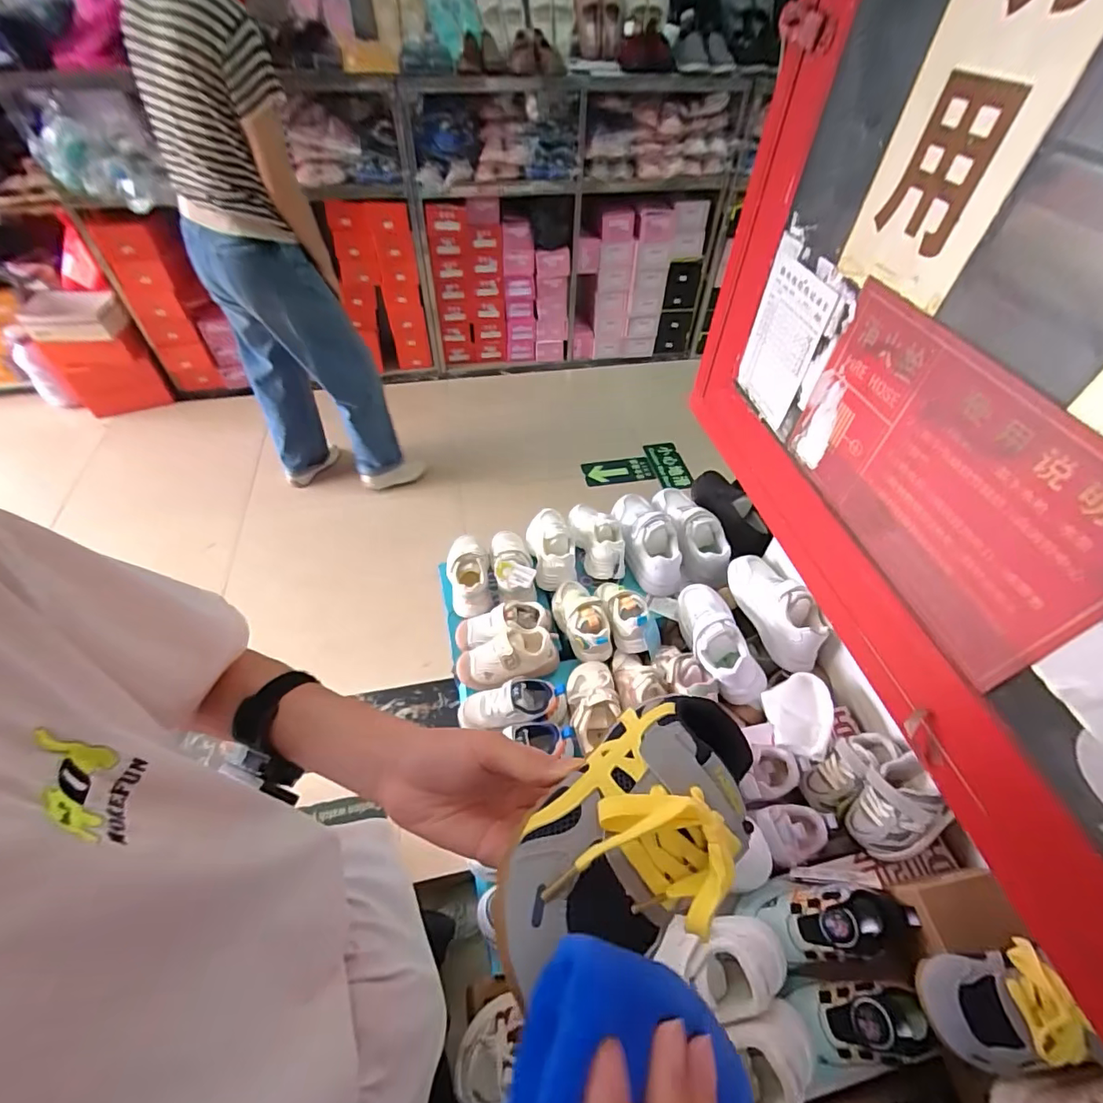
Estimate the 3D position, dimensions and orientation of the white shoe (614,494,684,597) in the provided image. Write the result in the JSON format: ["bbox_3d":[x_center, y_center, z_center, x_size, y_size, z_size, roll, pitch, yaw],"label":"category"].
[{"bbox_3d":[0.185,-0.033,0.993,0.091,0.092,0.222,-3,50,-5],"label":"white shoe"}]

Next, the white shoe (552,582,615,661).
[{"bbox_3d":[0.054,0.116,0.889,0.074,0.065,0.158,-16,53,-15],"label":"white shoe"}]

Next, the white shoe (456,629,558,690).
[{"bbox_3d":[-0.075,0.182,0.848,0.162,0.075,0.090,-14,52,-13],"label":"white shoe"}]

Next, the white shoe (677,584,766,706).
[{"bbox_3d":[0.261,0.136,0.816,0.084,0.083,0.209,-10,51,-11],"label":"white shoe"}]

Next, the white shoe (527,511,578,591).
[{"bbox_3d":[-0.002,-0.017,0.988,0.078,0.089,0.174,-6,51,-7],"label":"white shoe"}]

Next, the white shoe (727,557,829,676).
[{"bbox_3d":[0.374,0.088,0.841,0.072,0.098,0.206,-20,54,-18],"label":"white shoe"}]

